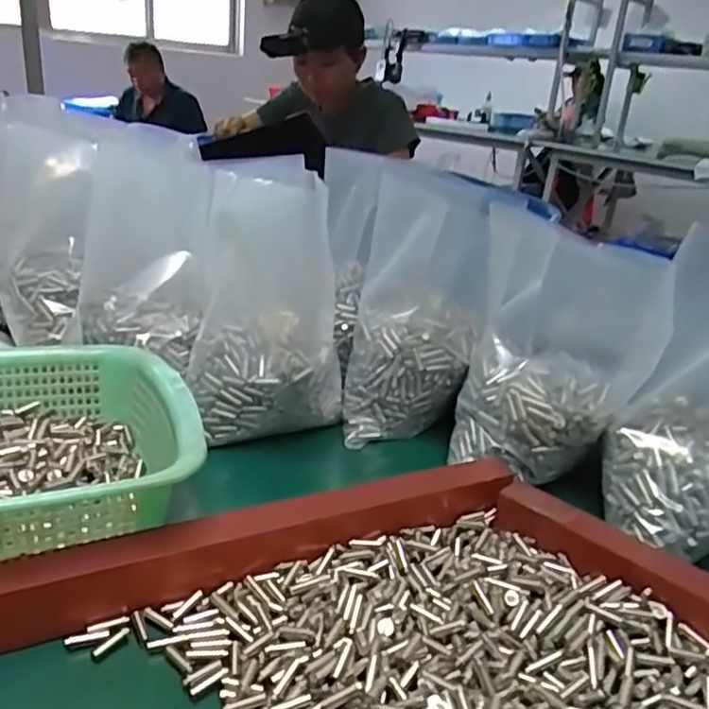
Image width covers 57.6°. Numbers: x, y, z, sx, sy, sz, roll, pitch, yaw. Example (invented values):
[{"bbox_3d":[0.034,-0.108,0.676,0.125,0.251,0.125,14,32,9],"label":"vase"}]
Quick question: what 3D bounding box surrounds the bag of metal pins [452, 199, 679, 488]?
[{"bbox_3d":[0.154,-0.003,0.498,0.132,0.178,0.081,12,25,14],"label":"bag of metal pins"}]

